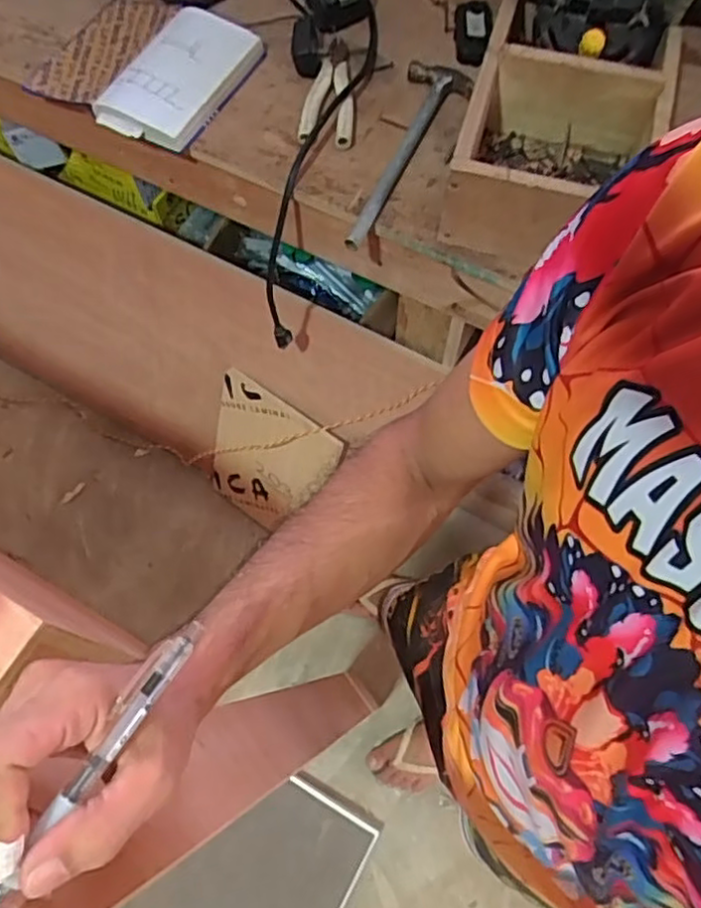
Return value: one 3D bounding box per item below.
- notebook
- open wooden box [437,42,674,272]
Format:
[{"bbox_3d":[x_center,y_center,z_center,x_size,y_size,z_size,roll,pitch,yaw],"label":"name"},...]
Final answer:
[{"bbox_3d":[-0.225,-0.520,0.921,0.143,0.033,0.246,25,71,11],"label":"notebook"},{"bbox_3d":[0.230,-0.333,0.772,0.203,0.112,0.203,17,68,7],"label":"open wooden box"}]

